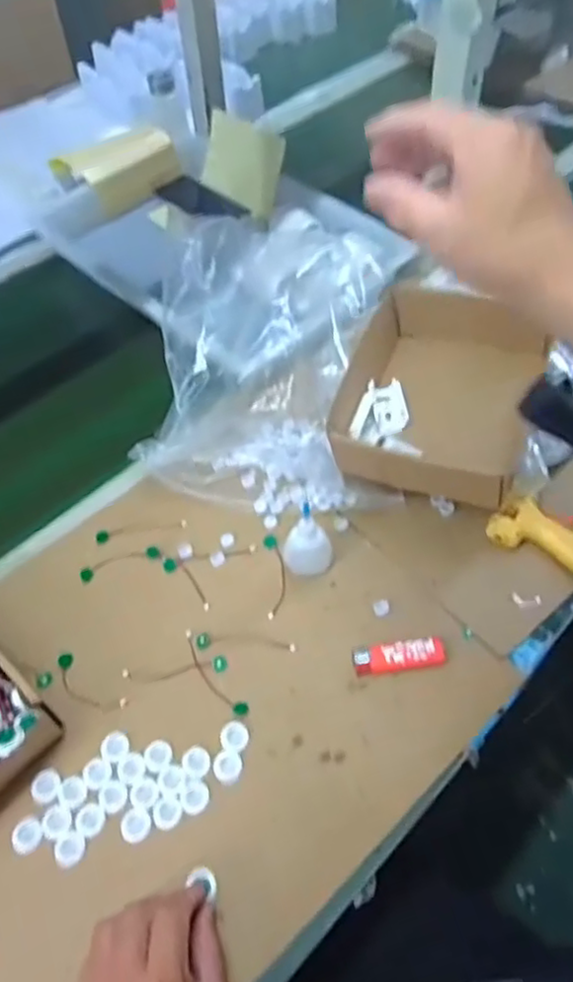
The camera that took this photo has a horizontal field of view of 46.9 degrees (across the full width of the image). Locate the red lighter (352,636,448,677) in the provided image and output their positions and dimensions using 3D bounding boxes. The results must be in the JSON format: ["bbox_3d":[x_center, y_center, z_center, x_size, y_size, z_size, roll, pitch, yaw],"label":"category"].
[{"bbox_3d":[0.101,0.147,0.590,0.081,0.009,0.026,-6,55,-2],"label":"red lighter"}]

